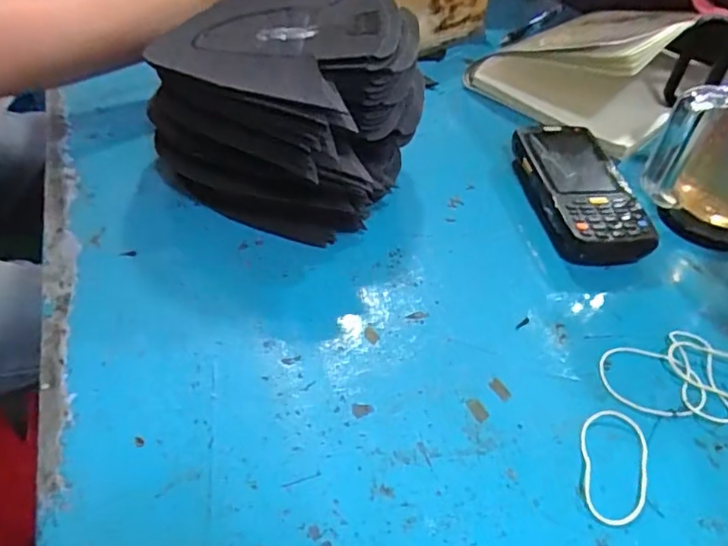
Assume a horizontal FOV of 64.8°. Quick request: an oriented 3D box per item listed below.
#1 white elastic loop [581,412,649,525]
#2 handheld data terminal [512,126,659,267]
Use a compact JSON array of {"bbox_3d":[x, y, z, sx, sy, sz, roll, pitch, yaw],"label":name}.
[{"bbox_3d":[0.132,0.100,0.305,0.036,0.004,0.068,19,46,13],"label":"white elastic loop"},{"bbox_3d":[0.169,-0.066,0.454,0.071,0.028,0.142,0,45,-6],"label":"handheld data terminal"}]

